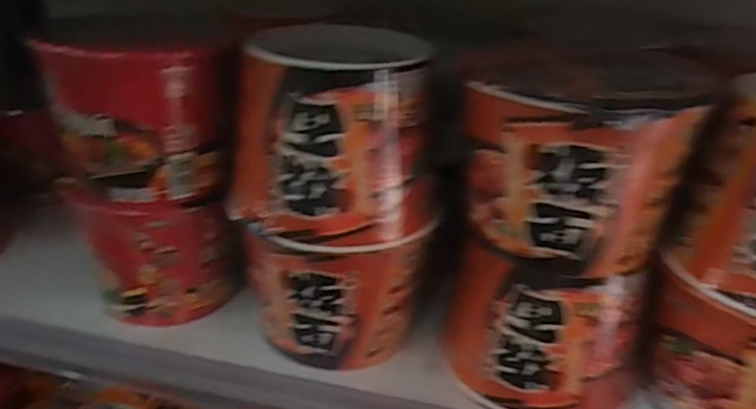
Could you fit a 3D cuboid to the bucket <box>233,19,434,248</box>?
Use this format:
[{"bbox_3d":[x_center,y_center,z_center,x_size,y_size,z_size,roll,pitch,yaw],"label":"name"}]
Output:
[{"bbox_3d":[-0.024,-0.047,0.374,0.112,0.113,0.096,5,27,2],"label":"bucket"}]

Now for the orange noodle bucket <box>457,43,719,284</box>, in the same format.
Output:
[{"bbox_3d":[0.111,-0.027,0.351,0.120,0.112,0.107,20,31,29],"label":"orange noodle bucket"}]

